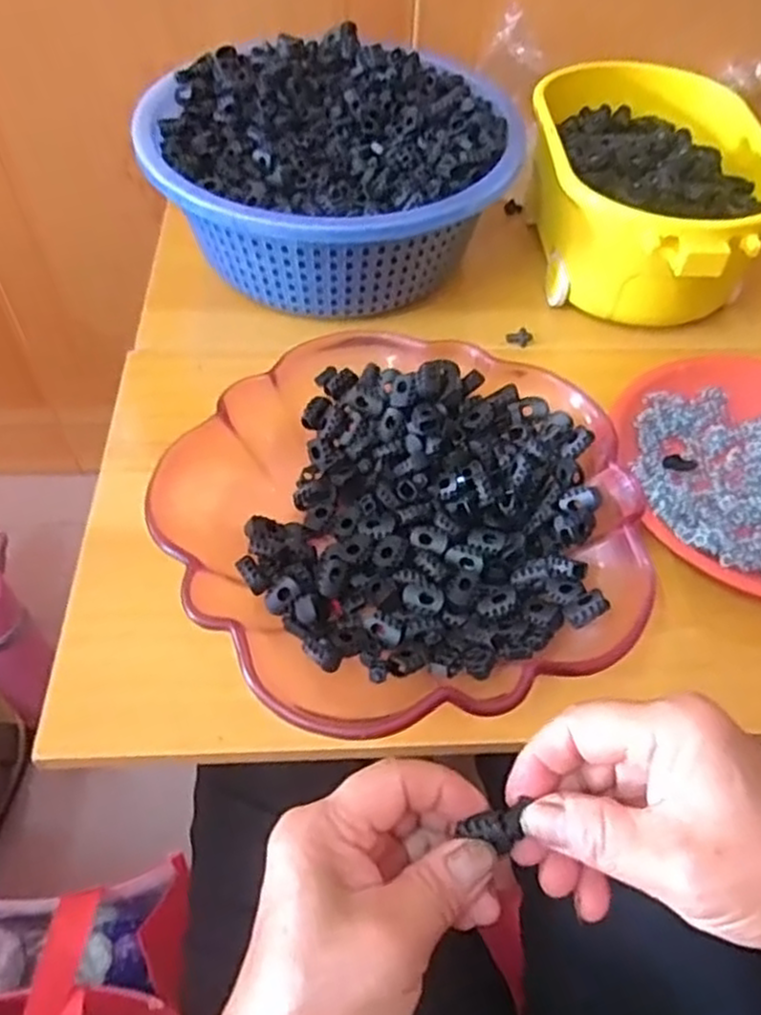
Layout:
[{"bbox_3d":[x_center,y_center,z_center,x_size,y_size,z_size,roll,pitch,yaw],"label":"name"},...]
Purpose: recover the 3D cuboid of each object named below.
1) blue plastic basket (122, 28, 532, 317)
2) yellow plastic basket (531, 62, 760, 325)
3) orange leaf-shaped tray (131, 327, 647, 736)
[{"bbox_3d":[-0.036,-0.257,0.565,0.269,0.092,0.244,-12,55,-11],"label":"blue plastic basket"},{"bbox_3d":[0.204,-0.244,0.576,0.174,0.093,0.245,6,53,2],"label":"yellow plastic basket"},{"bbox_3d":[0.015,0.003,0.410,0.241,0.054,0.243,-27,59,-21],"label":"orange leaf-shaped tray"}]

